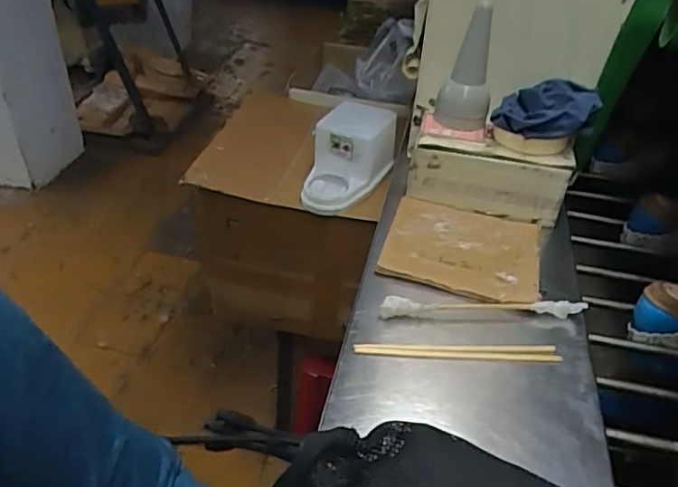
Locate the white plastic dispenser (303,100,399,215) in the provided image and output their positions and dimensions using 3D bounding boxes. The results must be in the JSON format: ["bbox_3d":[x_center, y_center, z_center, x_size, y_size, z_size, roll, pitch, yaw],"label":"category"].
[{"bbox_3d":[0.023,-0.141,0.898,0.122,0.104,0.189,10,37,7],"label":"white plastic dispenser"}]

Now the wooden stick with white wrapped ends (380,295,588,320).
[{"bbox_3d":[0.149,0.065,0.581,0.213,0.010,0.021,1,37,-5],"label":"wooden stick with white wrapped ends"}]

